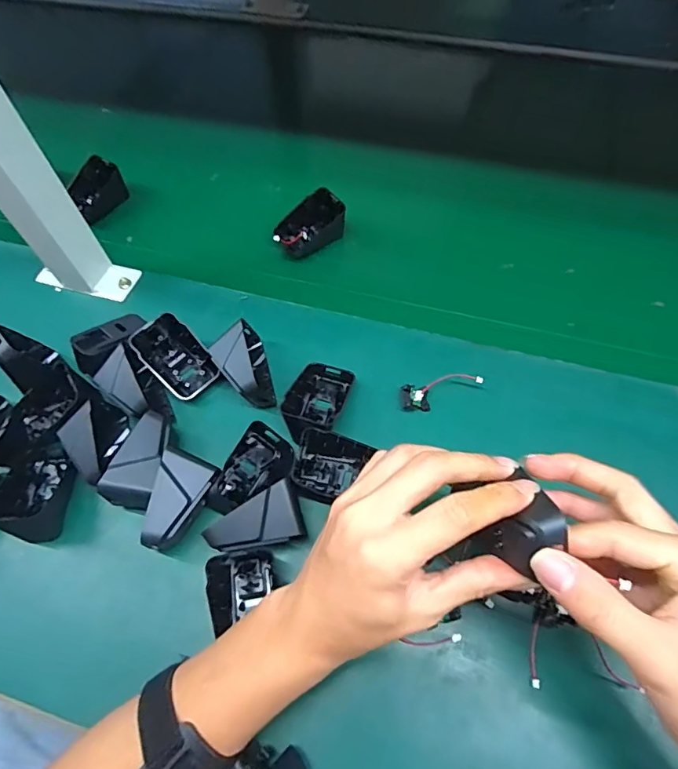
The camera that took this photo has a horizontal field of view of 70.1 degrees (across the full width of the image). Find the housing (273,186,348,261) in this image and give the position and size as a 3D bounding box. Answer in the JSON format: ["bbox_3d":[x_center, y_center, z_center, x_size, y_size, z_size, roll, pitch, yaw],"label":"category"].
[{"bbox_3d":[-0.033,-0.165,0.502,0.074,0.034,0.049,-39,67,-17],"label":"housing"}]

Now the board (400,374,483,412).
[{"bbox_3d":[0.085,0.006,0.408,0.068,0.021,0.025,-9,62,-2],"label":"board"}]

